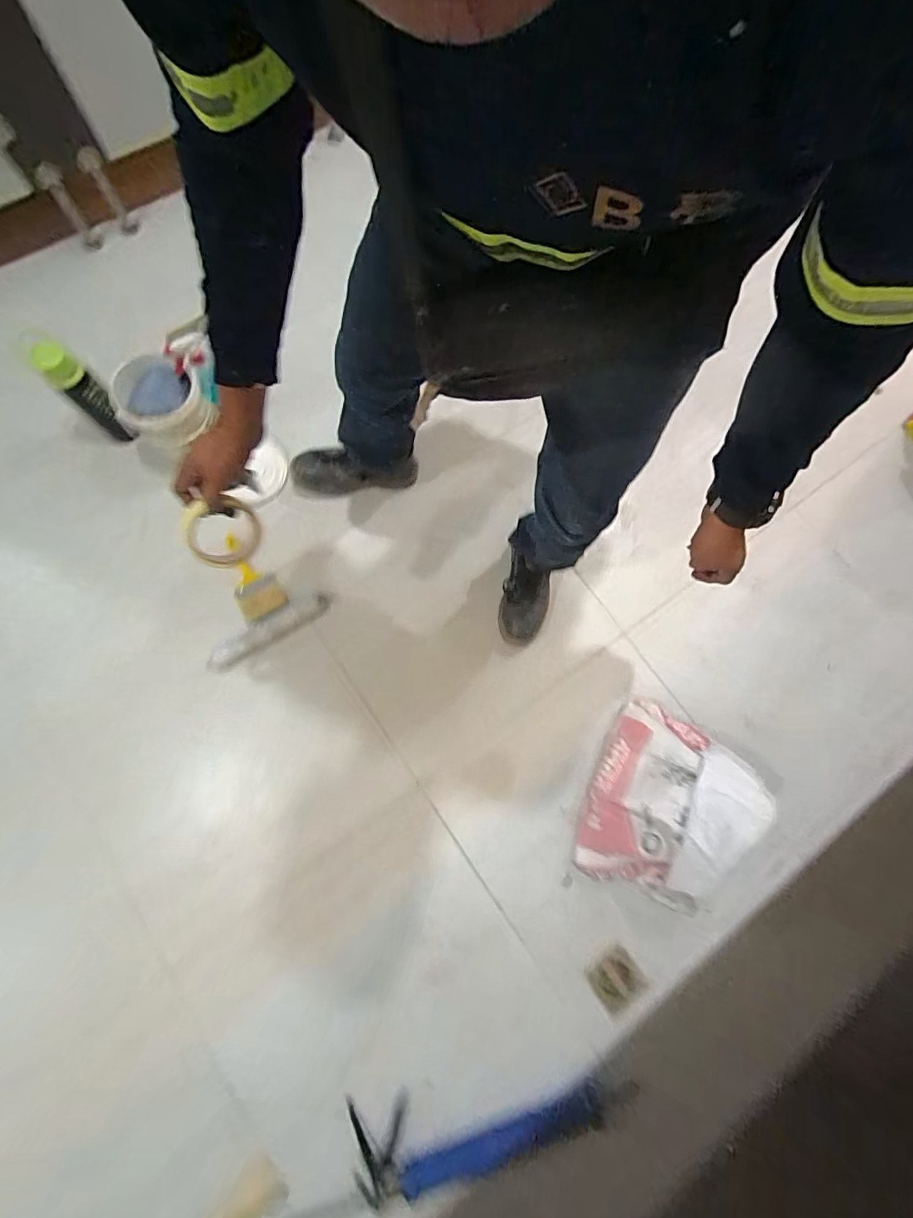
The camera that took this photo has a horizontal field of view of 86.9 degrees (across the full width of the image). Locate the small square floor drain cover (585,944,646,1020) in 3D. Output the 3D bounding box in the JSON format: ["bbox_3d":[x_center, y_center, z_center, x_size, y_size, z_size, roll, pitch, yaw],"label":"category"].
[{"bbox_3d":[0.333,0.775,1.007,0.103,0.010,0.101,-34,81,-10],"label":"small square floor drain cover"}]

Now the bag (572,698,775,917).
[{"bbox_3d":[0.449,0.417,0.988,0.313,0.244,0.397,31,77,4],"label":"bag"}]

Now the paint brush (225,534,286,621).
[{"bbox_3d":[-0.507,-0.081,1.166,0.097,0.031,0.232,-33,80,-10],"label":"paint brush"}]

